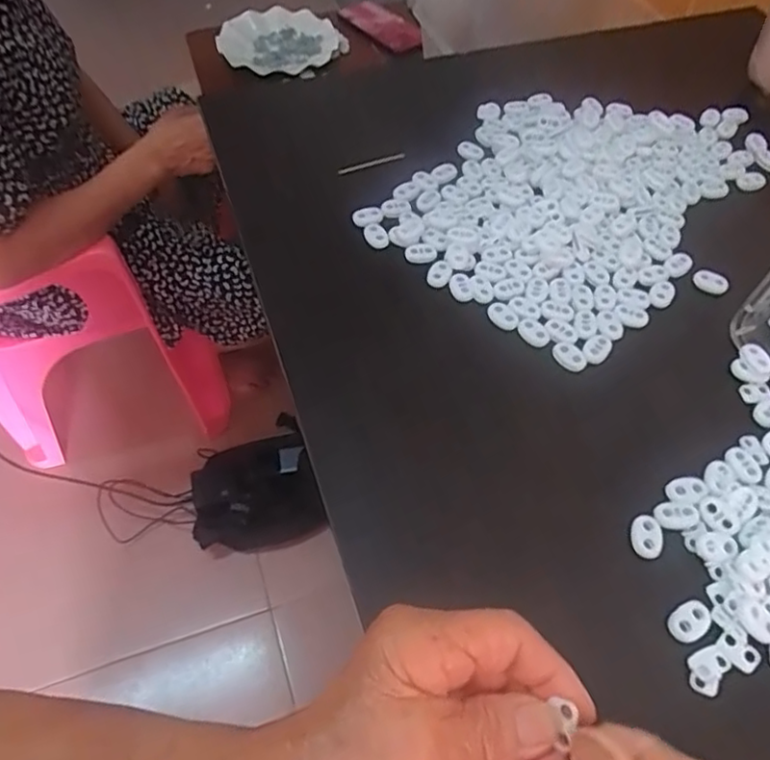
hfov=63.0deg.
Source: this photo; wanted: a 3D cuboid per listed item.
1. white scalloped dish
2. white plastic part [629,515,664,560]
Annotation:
[{"bbox_3d":[-0.176,-0.549,1.010,0.193,0.042,0.186,2,57,-3],"label":"white scalloped dish"},{"bbox_3d":[0.139,0.083,0.334,0.017,0.004,0.023,7,57,6],"label":"white plastic part"}]

